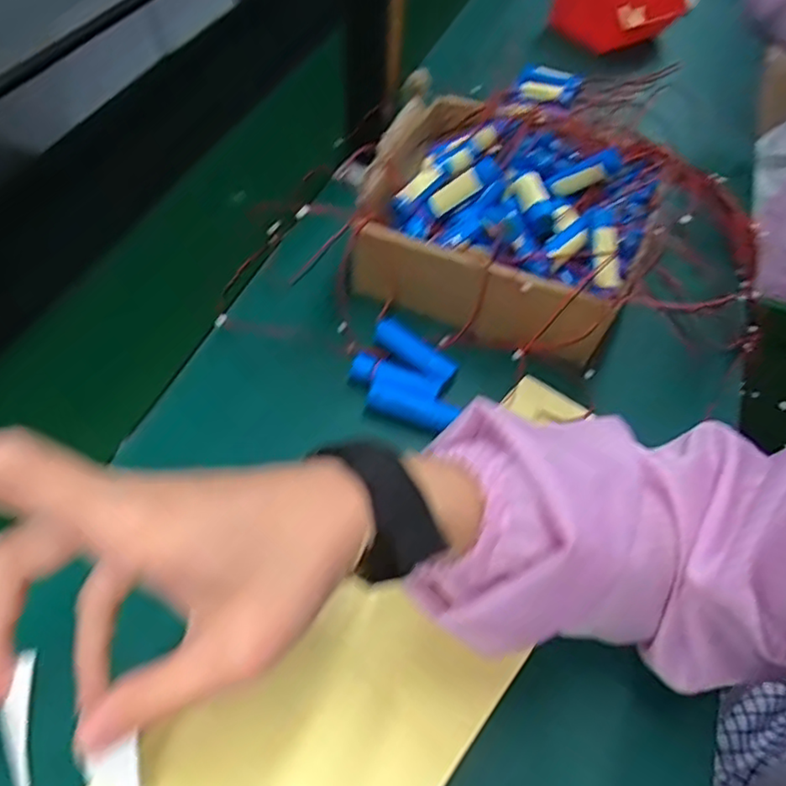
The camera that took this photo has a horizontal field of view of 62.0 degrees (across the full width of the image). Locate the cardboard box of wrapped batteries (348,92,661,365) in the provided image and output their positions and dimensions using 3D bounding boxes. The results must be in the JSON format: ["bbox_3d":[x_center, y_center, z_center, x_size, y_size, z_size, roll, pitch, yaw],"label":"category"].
[{"bbox_3d":[0.096,-0.154,0.536,0.208,0.085,0.230,20,53,12],"label":"cardboard box of wrapped batteries"}]

